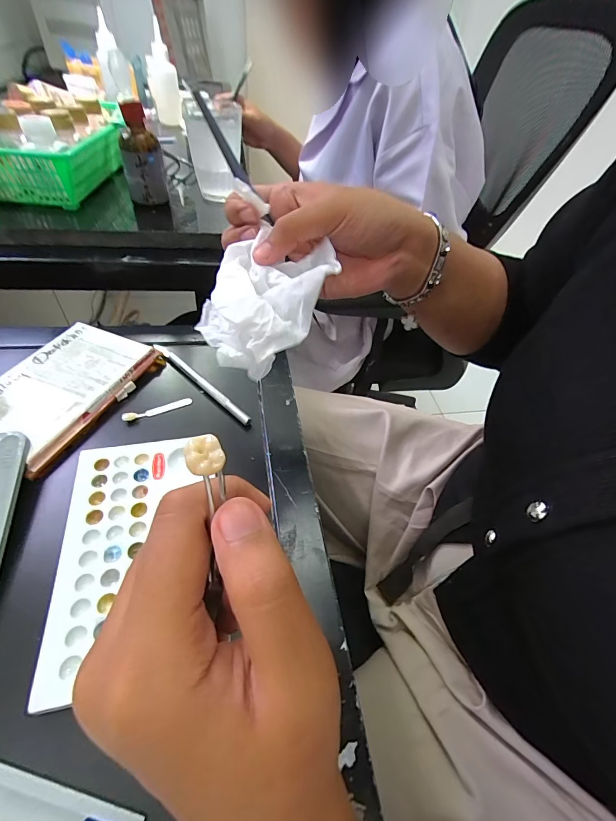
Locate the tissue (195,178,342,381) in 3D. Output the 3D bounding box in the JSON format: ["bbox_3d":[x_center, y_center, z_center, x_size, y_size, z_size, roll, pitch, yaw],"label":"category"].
[{"bbox_3d":[-0.024,-0.065,0.216,0.075,0.051,0.078,-18,52,-22],"label":"tissue"}]

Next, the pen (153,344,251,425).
[{"bbox_3d":[-0.100,-0.026,0.333,0.134,0.007,0.007,37,53,24],"label":"pen"}]

